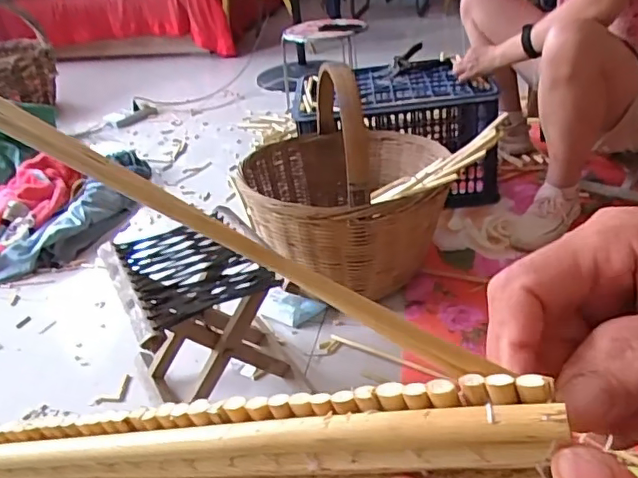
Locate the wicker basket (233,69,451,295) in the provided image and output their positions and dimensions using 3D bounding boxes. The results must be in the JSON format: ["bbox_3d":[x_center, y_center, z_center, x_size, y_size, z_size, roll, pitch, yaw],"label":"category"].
[{"bbox_3d":[0.041,-0.119,1.093,0.382,0.379,0.365,-1,31,6],"label":"wicker basket"}]

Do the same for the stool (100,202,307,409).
[{"bbox_3d":[-0.177,0.143,0.896,0.232,0.267,0.245,-22,34,-26],"label":"stool"}]

